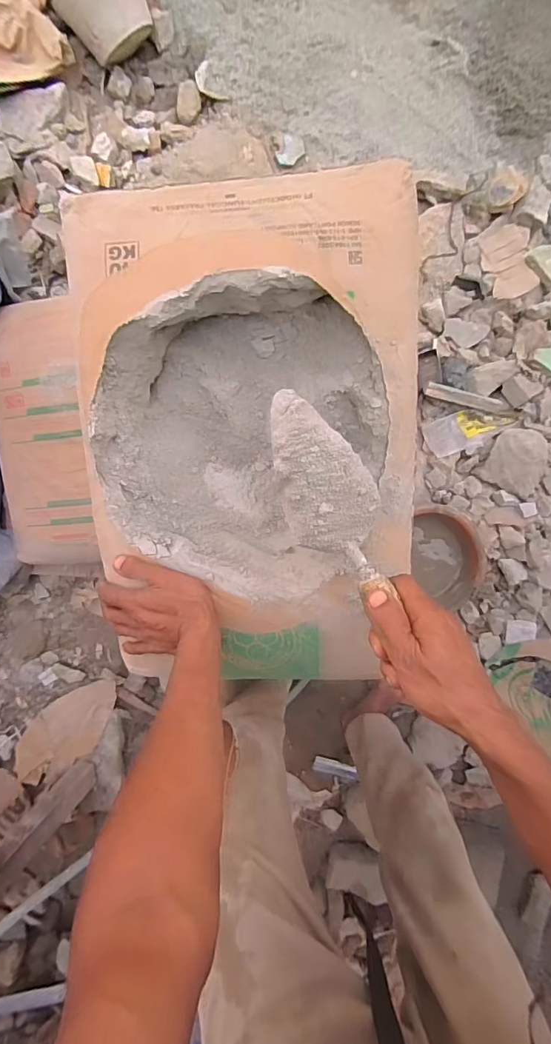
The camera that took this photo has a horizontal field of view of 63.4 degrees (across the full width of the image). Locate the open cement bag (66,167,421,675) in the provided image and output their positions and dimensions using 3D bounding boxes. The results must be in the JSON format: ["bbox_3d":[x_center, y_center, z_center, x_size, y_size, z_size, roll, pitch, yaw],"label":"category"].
[{"bbox_3d":[-0.026,-0.079,0.515,0.362,0.124,0.535,-3,97,1],"label":"open cement bag"}]

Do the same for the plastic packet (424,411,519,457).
[{"bbox_3d":[0.491,-0.232,1.126,0.224,0.032,0.104,-17,97,3],"label":"plastic packet"}]

